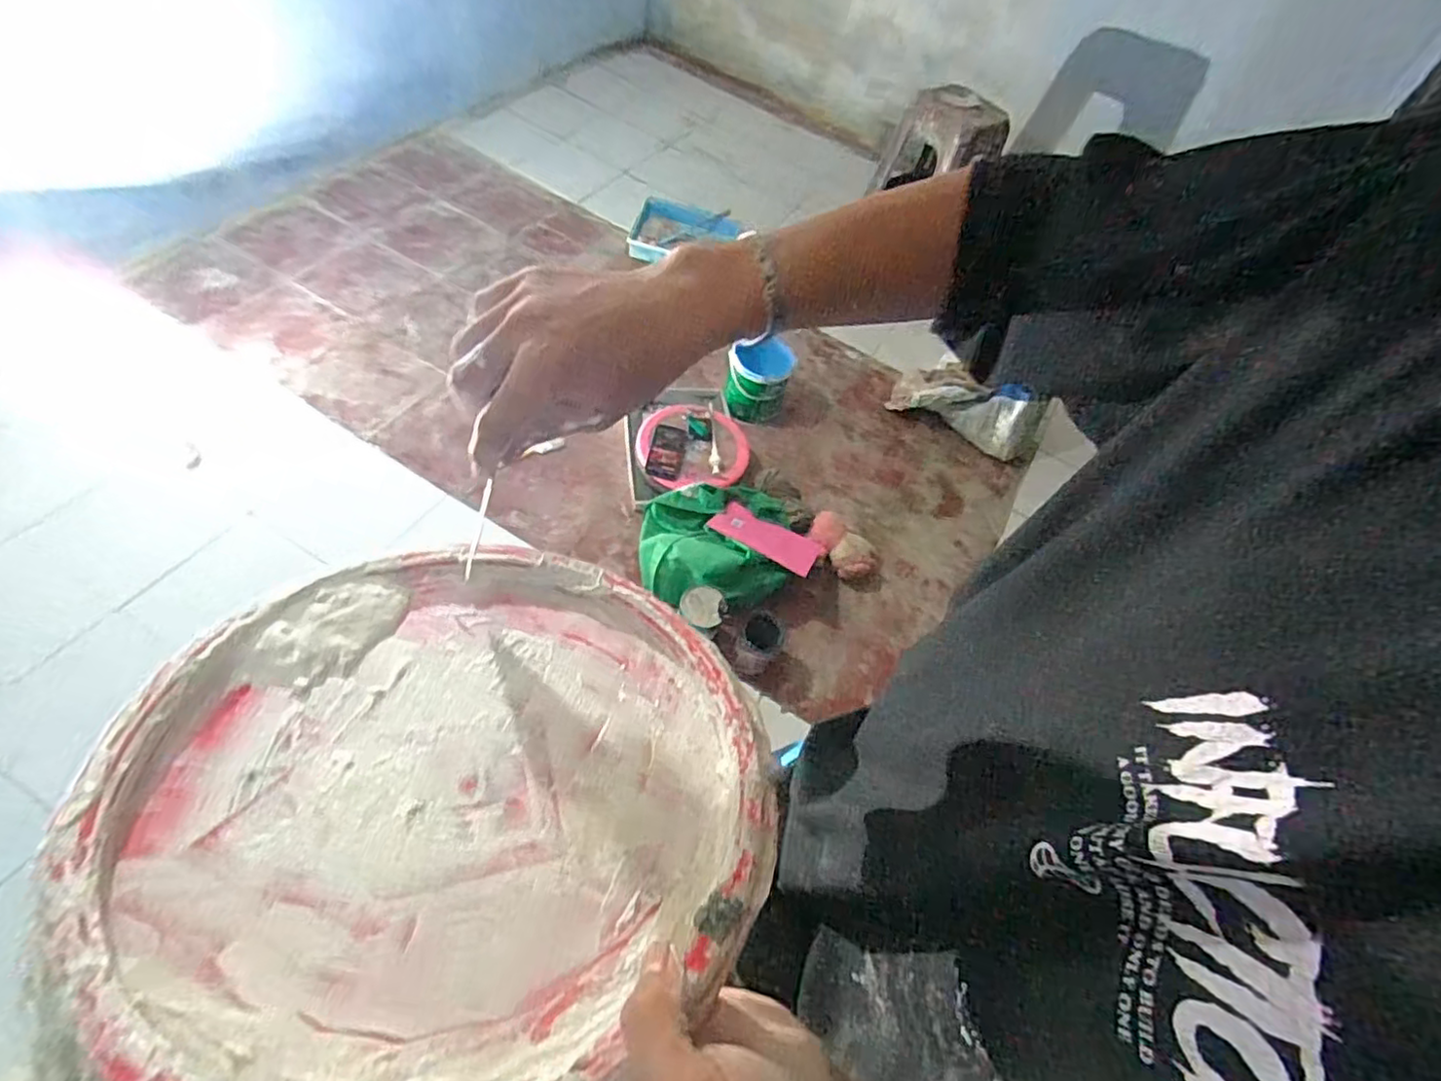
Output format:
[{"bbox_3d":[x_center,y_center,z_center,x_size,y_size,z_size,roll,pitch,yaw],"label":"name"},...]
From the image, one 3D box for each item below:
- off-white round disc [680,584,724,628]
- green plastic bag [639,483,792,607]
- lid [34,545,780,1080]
[{"bbox_3d":[-0.045,0.155,1.491,0.096,0.027,0.114,-9,50,13],"label":"off-white round disc"},{"bbox_3d":[0.001,0.013,1.625,0.391,0.124,0.326,-9,53,-10],"label":"green plastic bag"},{"bbox_3d":[-0.121,0.113,0.328,0.288,0.020,0.281,10,40,-8],"label":"lid"}]

